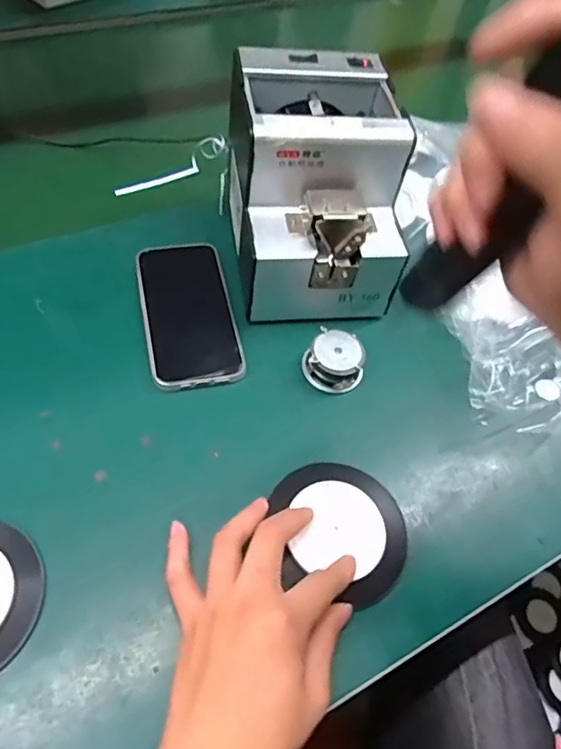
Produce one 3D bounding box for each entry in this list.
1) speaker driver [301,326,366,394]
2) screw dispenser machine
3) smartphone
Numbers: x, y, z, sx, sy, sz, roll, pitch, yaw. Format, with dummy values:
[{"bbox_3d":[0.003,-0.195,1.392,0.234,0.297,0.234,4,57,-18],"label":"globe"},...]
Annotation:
[{"bbox_3d":[0.045,-0.011,0.448,0.047,0.027,0.043,4,55,-5],"label":"speaker driver"},{"bbox_3d":[0.029,-0.159,0.463,0.144,0.134,0.178,4,57,-6],"label":"screw dispenser machine"},{"bbox_3d":[-0.079,-0.054,0.468,0.075,0.016,0.147,-9,57,-13],"label":"smartphone"}]

